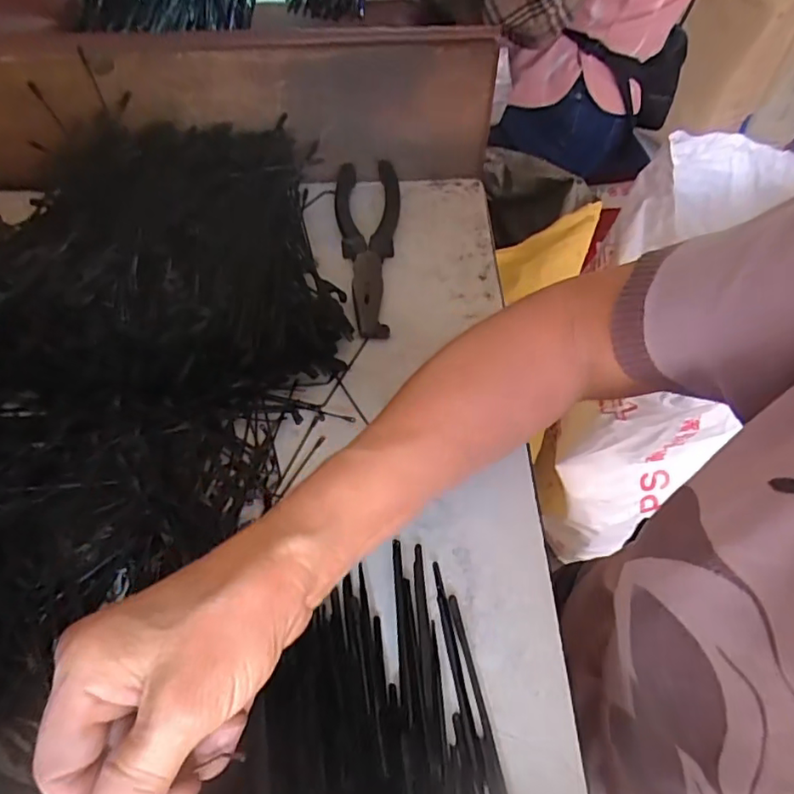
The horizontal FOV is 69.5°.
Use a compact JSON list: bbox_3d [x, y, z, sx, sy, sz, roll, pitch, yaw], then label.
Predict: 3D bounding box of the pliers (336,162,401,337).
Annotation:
[{"bbox_3d":[-0.021,-0.123,0.449,0.052,0.017,0.187,-3,54,-3],"label":"pliers"}]

